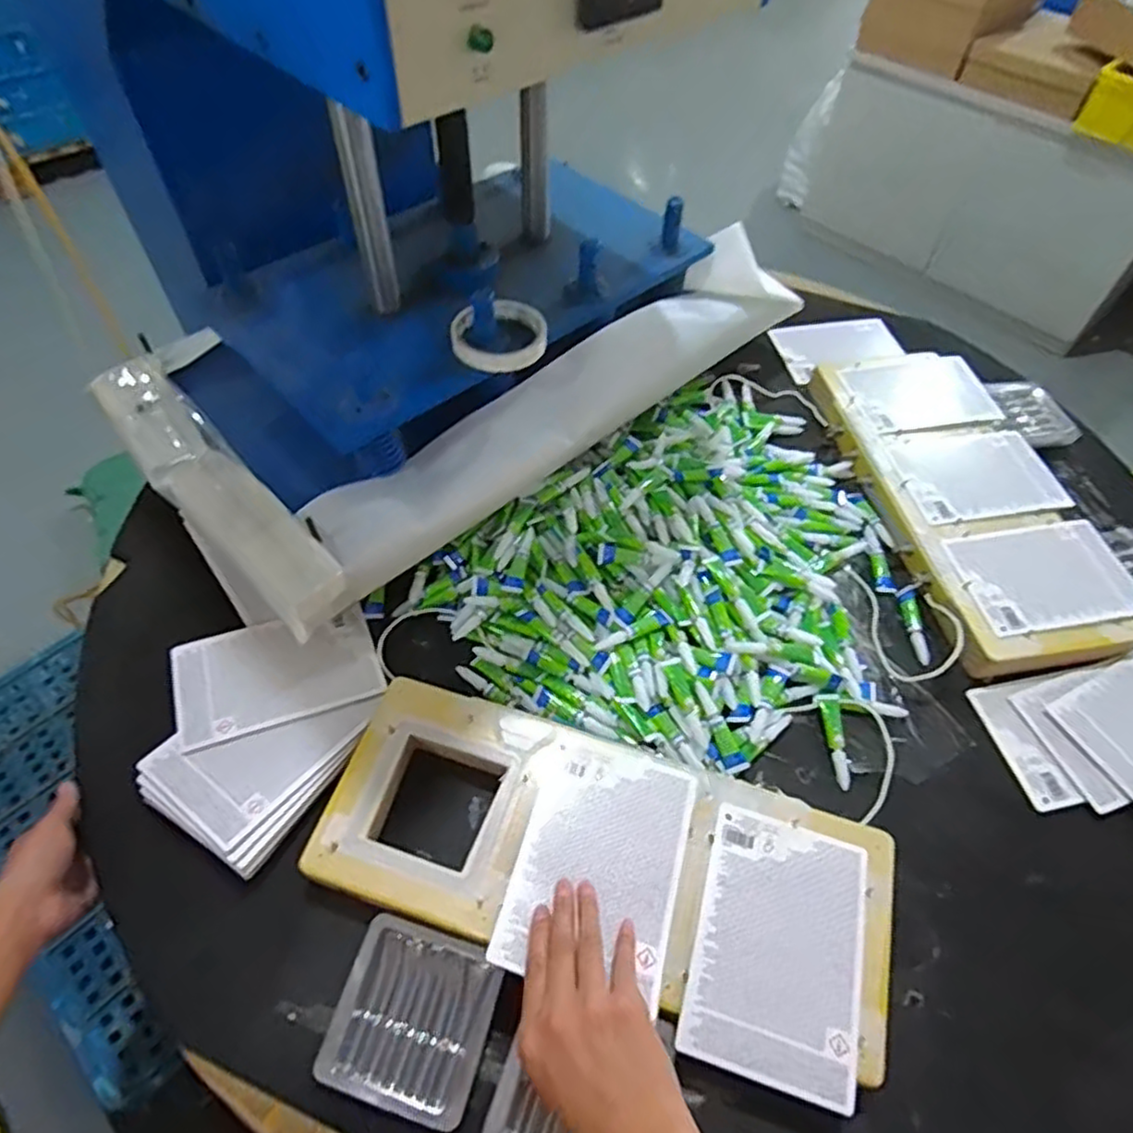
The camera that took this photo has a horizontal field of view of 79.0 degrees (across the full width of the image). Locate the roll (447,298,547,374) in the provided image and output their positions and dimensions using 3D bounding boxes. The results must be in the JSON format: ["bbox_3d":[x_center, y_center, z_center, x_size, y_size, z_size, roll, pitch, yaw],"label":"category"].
[{"bbox_3d":[-0.063,-0.220,0.656,0.090,0.022,0.089,1,54,-2],"label":"roll"}]

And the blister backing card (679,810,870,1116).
[{"bbox_3d":[0.152,0.269,0.491,0.113,0.006,0.169,16,55,9],"label":"blister backing card"}]

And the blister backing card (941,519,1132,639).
[{"bbox_3d":[0.478,0.008,0.680,0.167,0.005,0.114,-7,54,-8],"label":"blister backing card"}]

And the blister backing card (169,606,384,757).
[{"bbox_3d":[-0.260,0.094,0.622,0.168,0.010,0.113,-15,50,-17],"label":"blister backing card"}]

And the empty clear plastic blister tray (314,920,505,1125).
[{"bbox_3d":[-0.105,0.312,0.476,0.105,0.014,0.102,15,54,8],"label":"empty clear plastic blister tray"}]

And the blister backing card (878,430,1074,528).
[{"bbox_3d":[0.453,-0.106,0.761,0.169,0.004,0.130,-8,55,-8],"label":"blister backing card"}]

